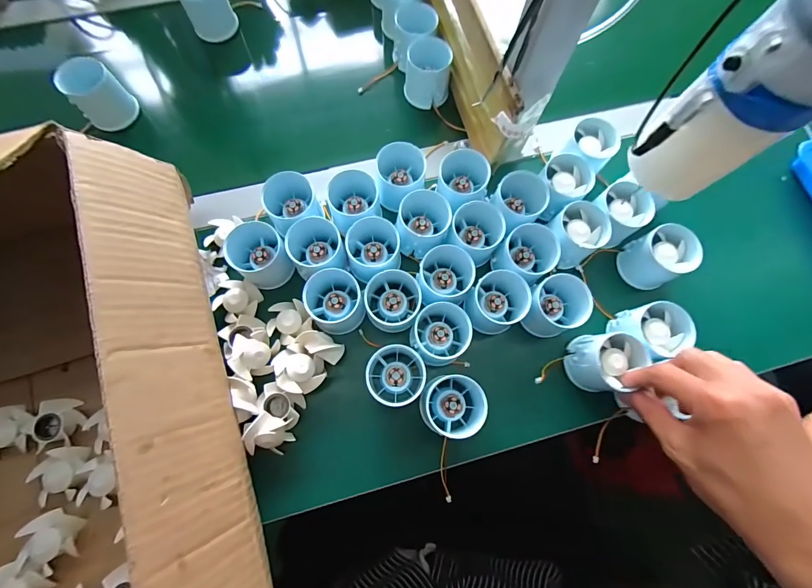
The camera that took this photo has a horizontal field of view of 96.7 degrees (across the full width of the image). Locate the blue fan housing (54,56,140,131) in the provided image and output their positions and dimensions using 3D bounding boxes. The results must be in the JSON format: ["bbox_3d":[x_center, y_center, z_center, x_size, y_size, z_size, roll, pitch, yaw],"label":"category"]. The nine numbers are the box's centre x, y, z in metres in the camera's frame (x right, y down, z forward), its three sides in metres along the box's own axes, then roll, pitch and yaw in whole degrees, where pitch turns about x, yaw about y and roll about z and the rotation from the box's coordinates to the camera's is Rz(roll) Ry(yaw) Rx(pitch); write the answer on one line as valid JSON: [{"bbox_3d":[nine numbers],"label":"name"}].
[{"bbox_3d":[-0.351,-0.227,0.411,0.053,0.057,0.053,0,74,-1],"label":"blue fan housing"}]

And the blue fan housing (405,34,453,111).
[{"bbox_3d":[0.027,-0.260,0.426,0.051,0.051,0.047,0,74,-1],"label":"blue fan housing"}]

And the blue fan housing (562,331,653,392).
[{"bbox_3d":[0.186,0.065,0.338,0.057,0.051,0.052,6,74,1],"label":"blue fan housing"}]

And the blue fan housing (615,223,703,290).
[{"bbox_3d":[0.257,-0.037,0.371,0.052,0.053,0.051,0,74,-1],"label":"blue fan housing"}]

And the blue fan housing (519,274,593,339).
[{"bbox_3d":[0.146,0.013,0.358,0.052,0.057,0.049,0,74,-1],"label":"blue fan housing"}]

